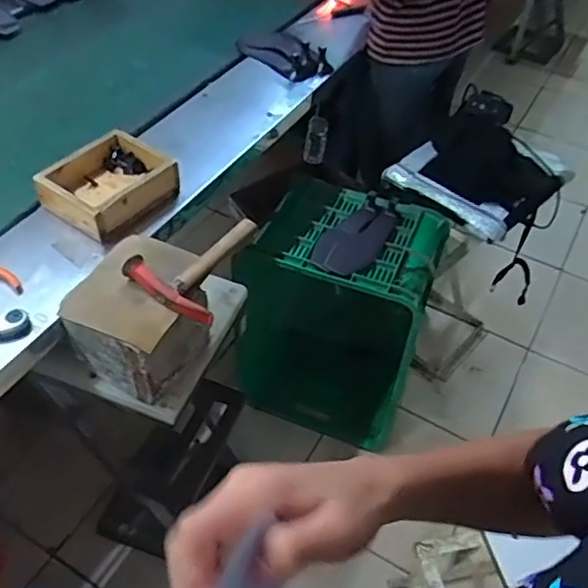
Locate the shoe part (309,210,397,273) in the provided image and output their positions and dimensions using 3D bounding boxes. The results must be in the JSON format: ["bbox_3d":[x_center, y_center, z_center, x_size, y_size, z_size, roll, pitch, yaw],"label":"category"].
[{"bbox_3d":[0.132,-0.118,1.336,0.118,0.018,0.231,24,51,18],"label":"shoe part"}]

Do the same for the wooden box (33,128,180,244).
[{"bbox_3d":[-0.300,-0.182,1.018,0.157,0.072,0.200,32,54,24],"label":"wooden box"}]

